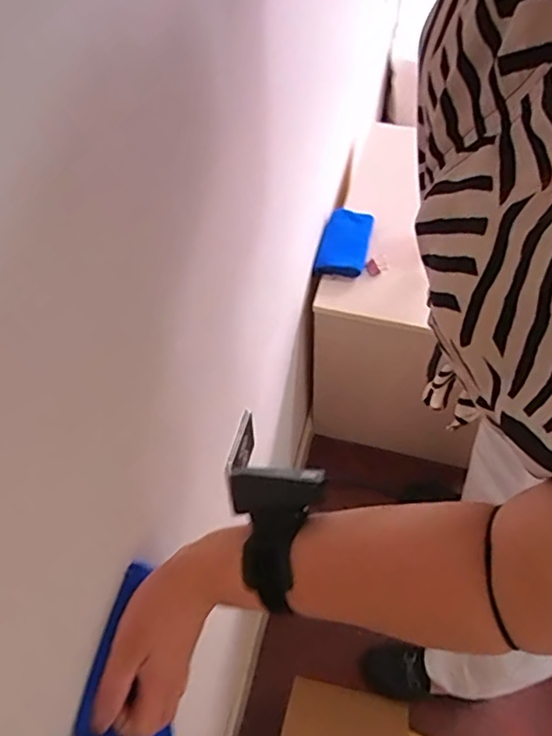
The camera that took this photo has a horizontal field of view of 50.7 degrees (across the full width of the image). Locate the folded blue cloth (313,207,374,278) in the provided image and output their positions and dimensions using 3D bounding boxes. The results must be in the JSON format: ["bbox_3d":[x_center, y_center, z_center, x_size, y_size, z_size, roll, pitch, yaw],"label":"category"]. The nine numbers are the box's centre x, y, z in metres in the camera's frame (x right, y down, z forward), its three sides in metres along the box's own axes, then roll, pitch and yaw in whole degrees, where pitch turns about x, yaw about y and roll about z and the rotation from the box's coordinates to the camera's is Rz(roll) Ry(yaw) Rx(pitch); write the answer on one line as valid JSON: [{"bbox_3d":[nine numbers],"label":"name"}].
[{"bbox_3d":[0.130,-0.238,1.107,0.087,0.028,0.150,12,60,11],"label":"folded blue cloth"}]

